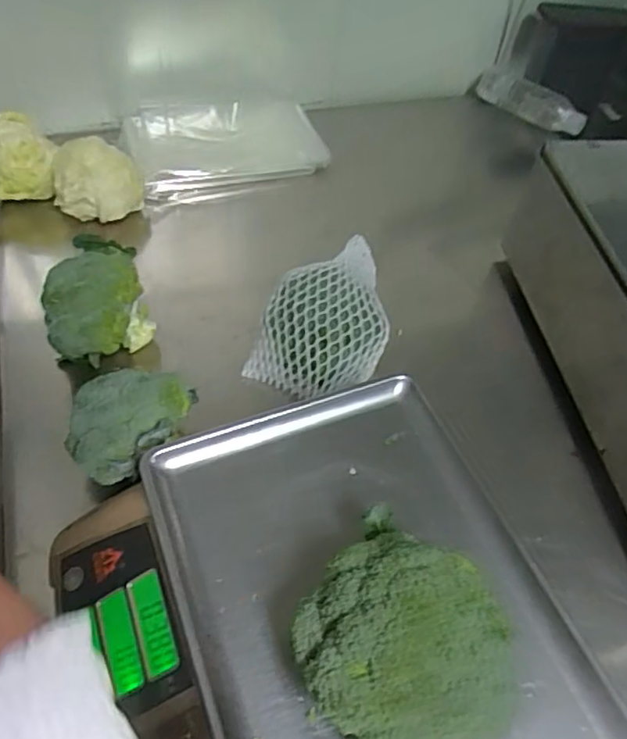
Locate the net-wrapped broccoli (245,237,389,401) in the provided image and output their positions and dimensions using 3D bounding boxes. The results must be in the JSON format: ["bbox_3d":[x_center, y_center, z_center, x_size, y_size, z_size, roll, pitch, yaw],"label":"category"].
[{"bbox_3d":[0.022,-0.056,0.636,0.129,0.096,0.202,24,54,14],"label":"net-wrapped broccoli"}]

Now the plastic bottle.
[{"bbox_3d":[0.411,-0.505,1.112,0.216,0.051,0.060,30,56,18],"label":"plastic bottle"}]

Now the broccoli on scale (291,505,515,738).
[{"bbox_3d":[0.057,0.169,0.339,0.135,0.102,0.137,2,52,-3],"label":"broccoli on scale"}]

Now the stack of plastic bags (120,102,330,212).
[{"bbox_3d":[-0.145,-0.350,0.927,0.284,0.064,0.221,-17,55,-17],"label":"stack of plastic bags"}]

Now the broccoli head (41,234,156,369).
[{"bbox_3d":[-0.225,-0.064,0.612,0.097,0.105,0.134,-10,54,-12],"label":"broccoli head"}]

